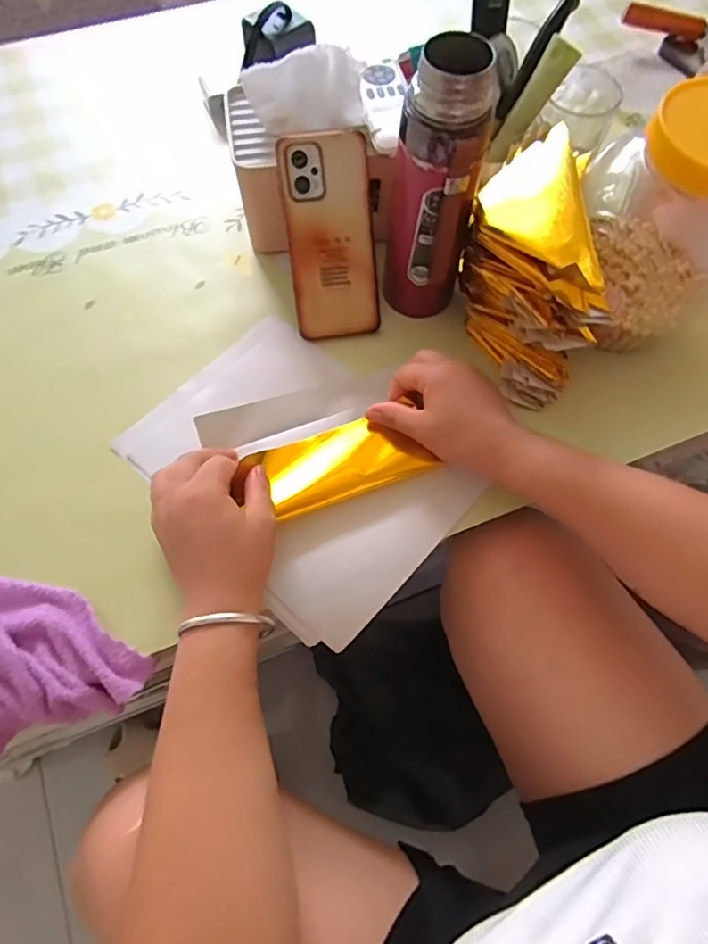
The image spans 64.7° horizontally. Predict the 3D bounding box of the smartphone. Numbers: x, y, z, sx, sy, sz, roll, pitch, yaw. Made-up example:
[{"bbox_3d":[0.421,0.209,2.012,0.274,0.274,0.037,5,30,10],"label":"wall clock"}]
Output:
[{"bbox_3d":[-0.020,-0.204,0.494,0.077,0.165,0.008,-8,22,-4],"label":"smartphone"}]

